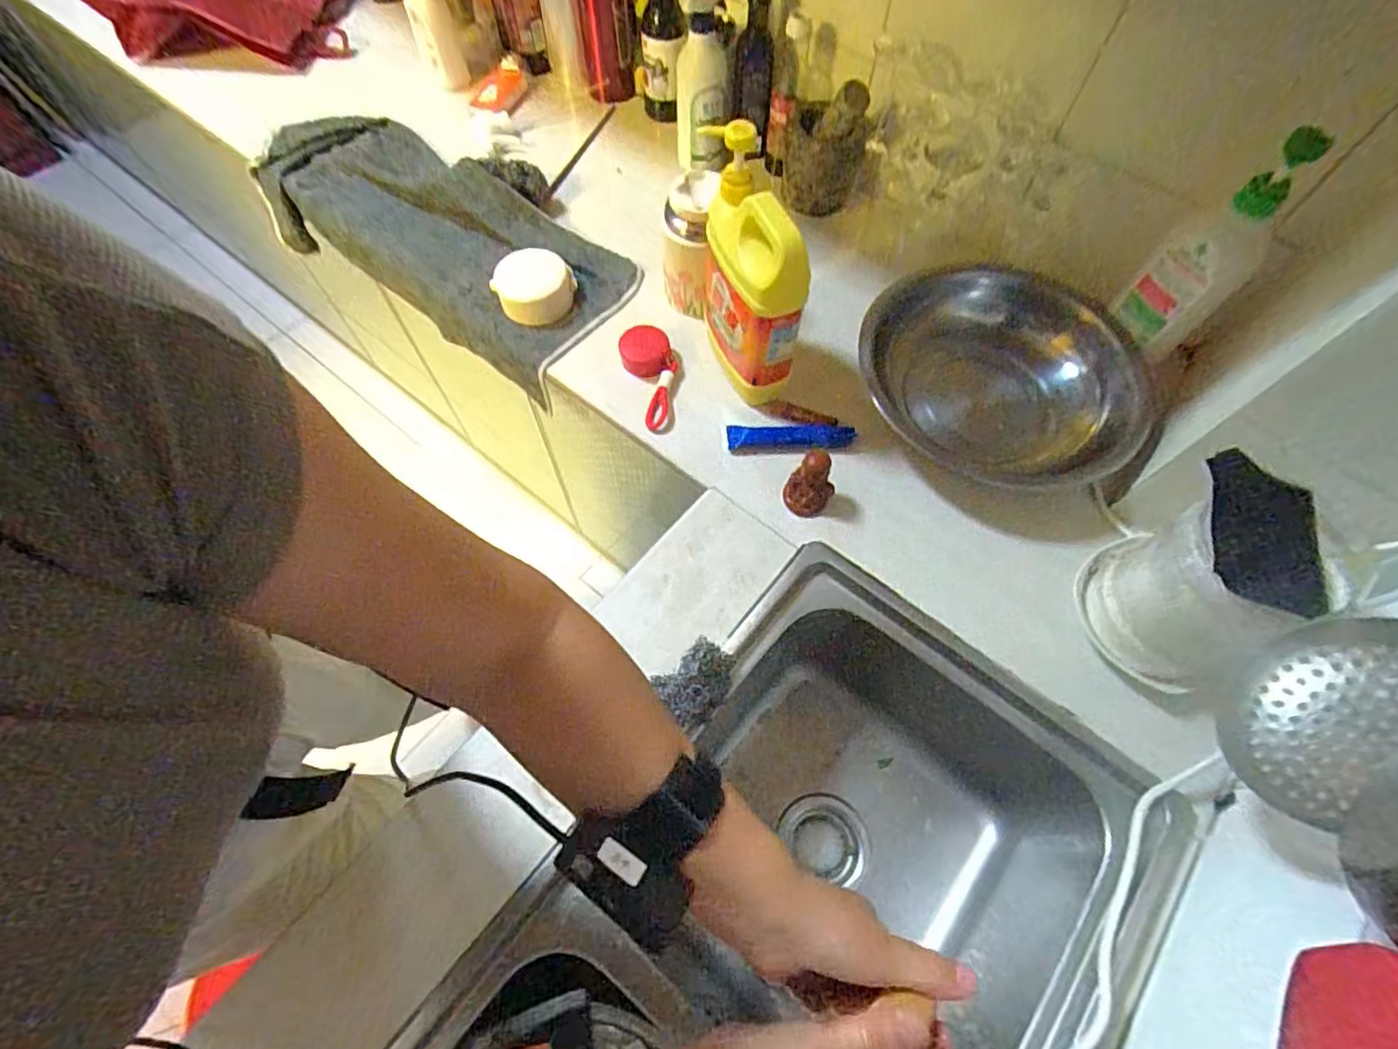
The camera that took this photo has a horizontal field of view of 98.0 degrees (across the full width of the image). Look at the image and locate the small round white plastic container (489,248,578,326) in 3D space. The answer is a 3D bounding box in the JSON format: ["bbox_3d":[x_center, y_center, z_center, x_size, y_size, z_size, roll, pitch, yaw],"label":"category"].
[{"bbox_3d":[-0.207,-0.301,0.759,0.091,0.026,0.096,0,64,-1],"label":"small round white plastic container"}]

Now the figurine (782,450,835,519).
[{"bbox_3d":[0.117,-0.041,0.639,0.047,0.058,0.044,0,64,-1],"label":"figurine"}]

